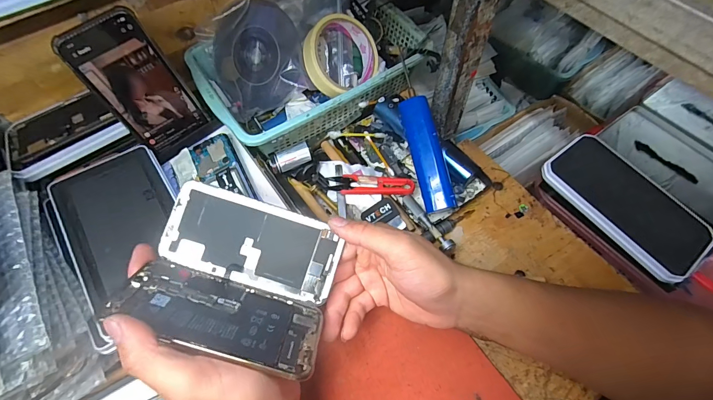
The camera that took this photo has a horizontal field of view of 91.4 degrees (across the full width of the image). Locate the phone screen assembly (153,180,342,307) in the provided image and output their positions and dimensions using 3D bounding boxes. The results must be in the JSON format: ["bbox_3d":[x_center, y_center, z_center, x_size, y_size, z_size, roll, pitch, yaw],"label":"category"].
[{"bbox_3d":[-0.084,0.035,0.286,0.138,0.004,0.066,18,84,-5],"label":"phone screen assembly"}]

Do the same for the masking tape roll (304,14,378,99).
[{"bbox_3d":[-0.021,-0.177,0.427,0.091,0.036,0.084,0,91,-33],"label":"masking tape roll"}]

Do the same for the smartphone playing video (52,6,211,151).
[{"bbox_3d":[-0.226,-0.119,0.363,0.071,0.133,0.009,-35,43,-12],"label":"smartphone playing video"}]

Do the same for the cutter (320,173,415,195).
[{"bbox_3d":[0.011,-0.017,0.405,0.109,0.006,0.023,4,84,5],"label":"cutter"}]

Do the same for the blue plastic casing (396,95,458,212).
[{"bbox_3d":[0.079,-0.052,0.392,0.032,0.026,0.133,-13,83,-7],"label":"blue plastic casing"}]

